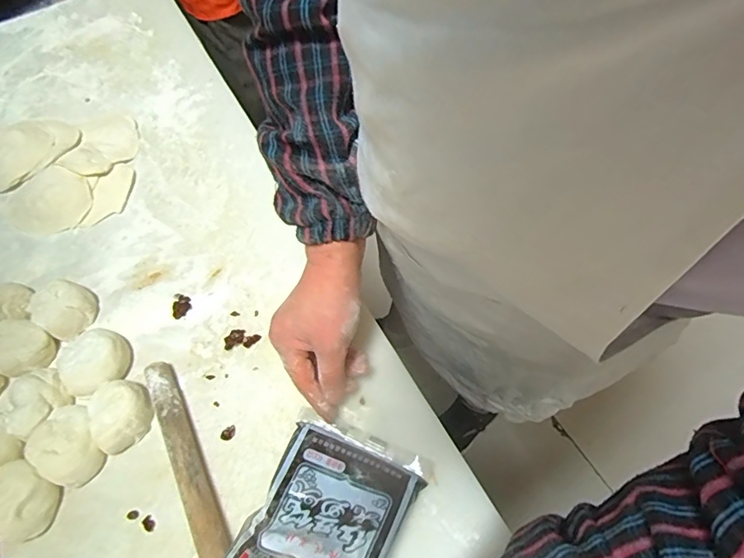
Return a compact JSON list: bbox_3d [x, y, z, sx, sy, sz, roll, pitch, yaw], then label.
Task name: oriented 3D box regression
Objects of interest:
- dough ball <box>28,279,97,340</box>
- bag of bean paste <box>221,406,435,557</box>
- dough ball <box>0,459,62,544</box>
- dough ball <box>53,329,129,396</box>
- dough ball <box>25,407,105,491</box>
[{"bbox_3d":[-0.293,0.028,0.460,0.051,0.029,0.048,-1,64,1],"label":"dough ball"},{"bbox_3d":[-0.039,0.181,0.343,0.106,0.021,0.172,16,42,19],"label":"bag of bean paste"},{"bbox_3d":[-0.279,0.176,0.381,0.055,0.032,0.049,29,68,15],"label":"dough ball"},{"bbox_3d":[-0.252,0.075,0.434,0.057,0.031,0.056,-1,64,1],"label":"dough ball"},{"bbox_3d":[-0.250,0.137,0.399,0.044,0.033,0.061,-32,67,-13],"label":"dough ball"}]

